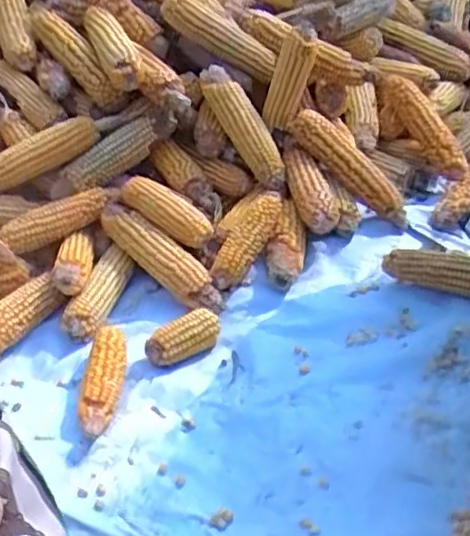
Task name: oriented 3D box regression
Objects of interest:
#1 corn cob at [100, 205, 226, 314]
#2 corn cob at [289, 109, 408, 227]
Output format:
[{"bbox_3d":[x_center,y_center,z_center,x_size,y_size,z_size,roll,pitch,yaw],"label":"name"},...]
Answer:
[{"bbox_3d":[-0.092,-0.011,0.849,0.210,0.041,0.044,39,55,22],"label":"corn cob"},{"bbox_3d":[0.155,-0.134,0.898,0.201,0.044,0.050,43,50,-1],"label":"corn cob"}]

